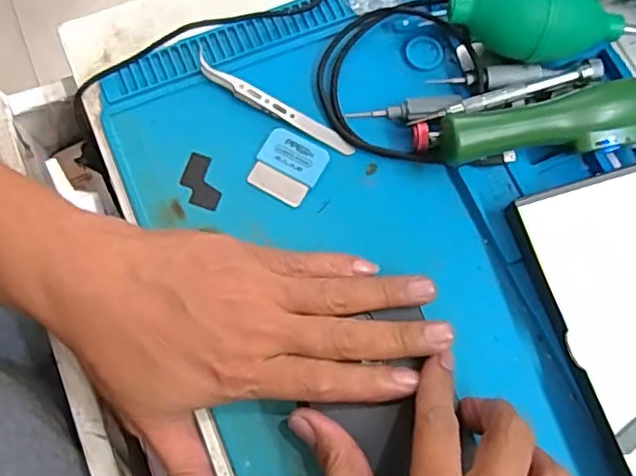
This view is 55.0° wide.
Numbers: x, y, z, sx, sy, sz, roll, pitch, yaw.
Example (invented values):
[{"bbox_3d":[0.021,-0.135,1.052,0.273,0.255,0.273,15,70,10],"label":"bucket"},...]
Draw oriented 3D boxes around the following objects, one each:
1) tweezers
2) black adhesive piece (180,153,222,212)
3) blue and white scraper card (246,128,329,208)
[{"bbox_3d":[-0.029,-0.083,0.379,0.114,0.009,0.013,30,75,7],"label":"tweezers"},{"bbox_3d":[-0.069,-0.034,0.369,0.026,0.004,0.032,18,73,-2],"label":"black adhesive piece"},{"bbox_3d":[-0.018,-0.043,0.371,0.038,0.004,0.041,27,74,6],"label":"blue and white scraper card"}]

